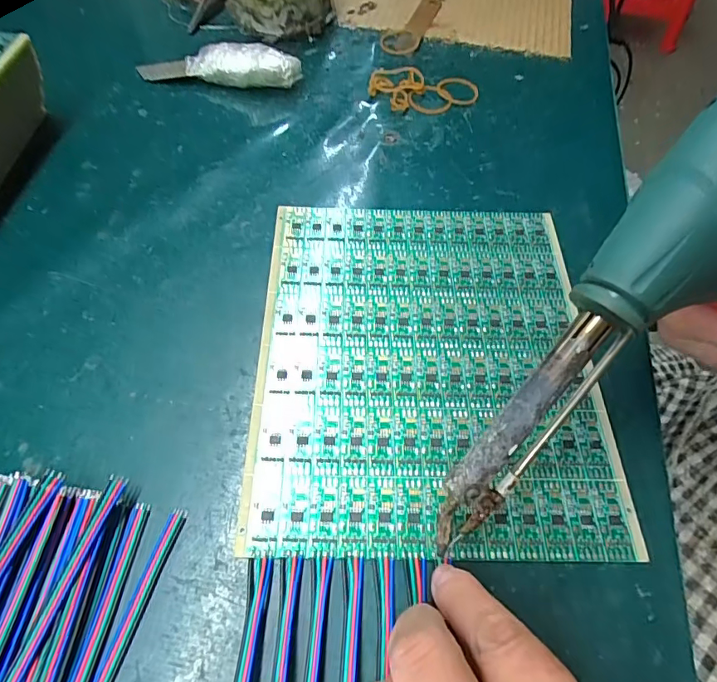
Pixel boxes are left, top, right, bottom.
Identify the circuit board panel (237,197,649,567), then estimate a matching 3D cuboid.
[{"bbox_3d":[0.034,0.003,0.237,0.163,0.004,0.192,1,59,-1],"label":"circuit board panel"}]

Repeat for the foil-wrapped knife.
[{"bbox_3d":[-0.102,-0.201,0.343,0.119,0.025,0.022,6,59,2],"label":"foil-wrapped knife"}]

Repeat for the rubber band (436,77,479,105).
[{"bbox_3d":[0.073,-0.188,0.353,0.031,0.004,0.035,-2,59,-3],"label":"rubber band"}]

